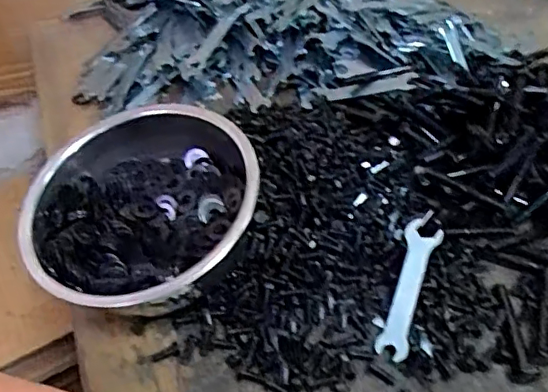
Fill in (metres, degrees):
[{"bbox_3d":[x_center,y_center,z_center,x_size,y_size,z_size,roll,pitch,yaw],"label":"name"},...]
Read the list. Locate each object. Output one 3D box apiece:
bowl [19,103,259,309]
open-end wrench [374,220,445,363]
[{"bbox_3d":[-0.093,0.014,0.420,0.155,0.079,0.165,-2,46,2],"label":"bowl"},{"bbox_3d":[0.095,0.063,0.407,0.027,0.007,0.112,8,52,29],"label":"open-end wrench"}]

